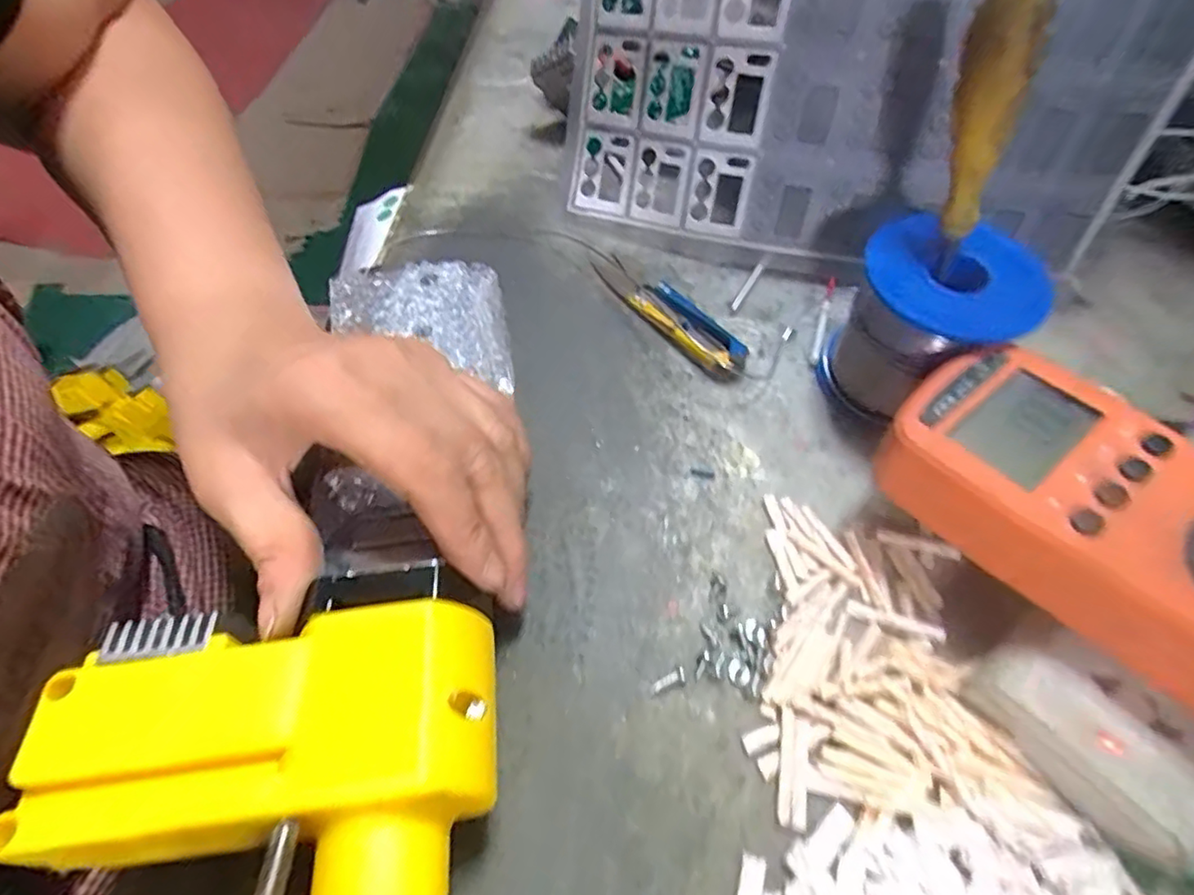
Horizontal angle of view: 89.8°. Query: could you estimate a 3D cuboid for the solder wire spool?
[{"bbox_3d":[0.135,-0.049,0.248,0.065,0.067,0.057,26,62,18],"label":"solder wire spool"}]

